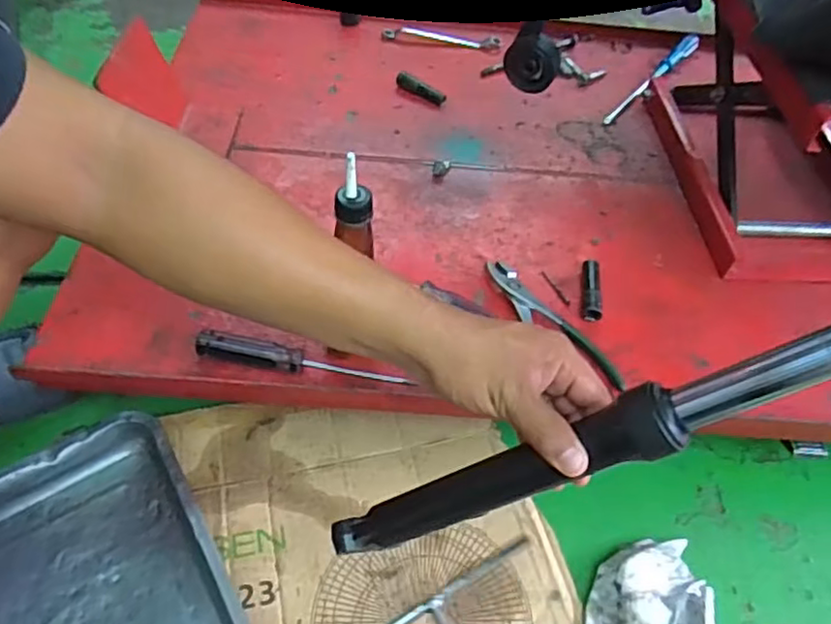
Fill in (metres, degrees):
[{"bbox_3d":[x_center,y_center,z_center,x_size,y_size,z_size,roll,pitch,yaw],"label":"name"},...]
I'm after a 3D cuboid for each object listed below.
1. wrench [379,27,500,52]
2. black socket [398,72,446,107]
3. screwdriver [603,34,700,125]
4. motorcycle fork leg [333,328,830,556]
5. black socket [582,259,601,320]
[{"bbox_3d":[0.042,-0.437,1.023,0.188,0.011,0.036,8,50,0],"label":"wrench"},{"bbox_3d":[0.007,-0.322,0.918,0.078,0.017,0.023,28,55,16],"label":"black socket"},{"bbox_3d":[0.376,-0.367,0.992,0.030,0.027,0.295,33,55,20],"label":"screwdriver"},{"bbox_3d":[0.098,0.091,0.410,0.037,0.396,0.038,34,40,-34],"label":"motorcycle fork leg"},{"bbox_3d":[0.196,-0.024,0.711,0.020,0.019,0.077,10,52,3],"label":"black socket"}]

